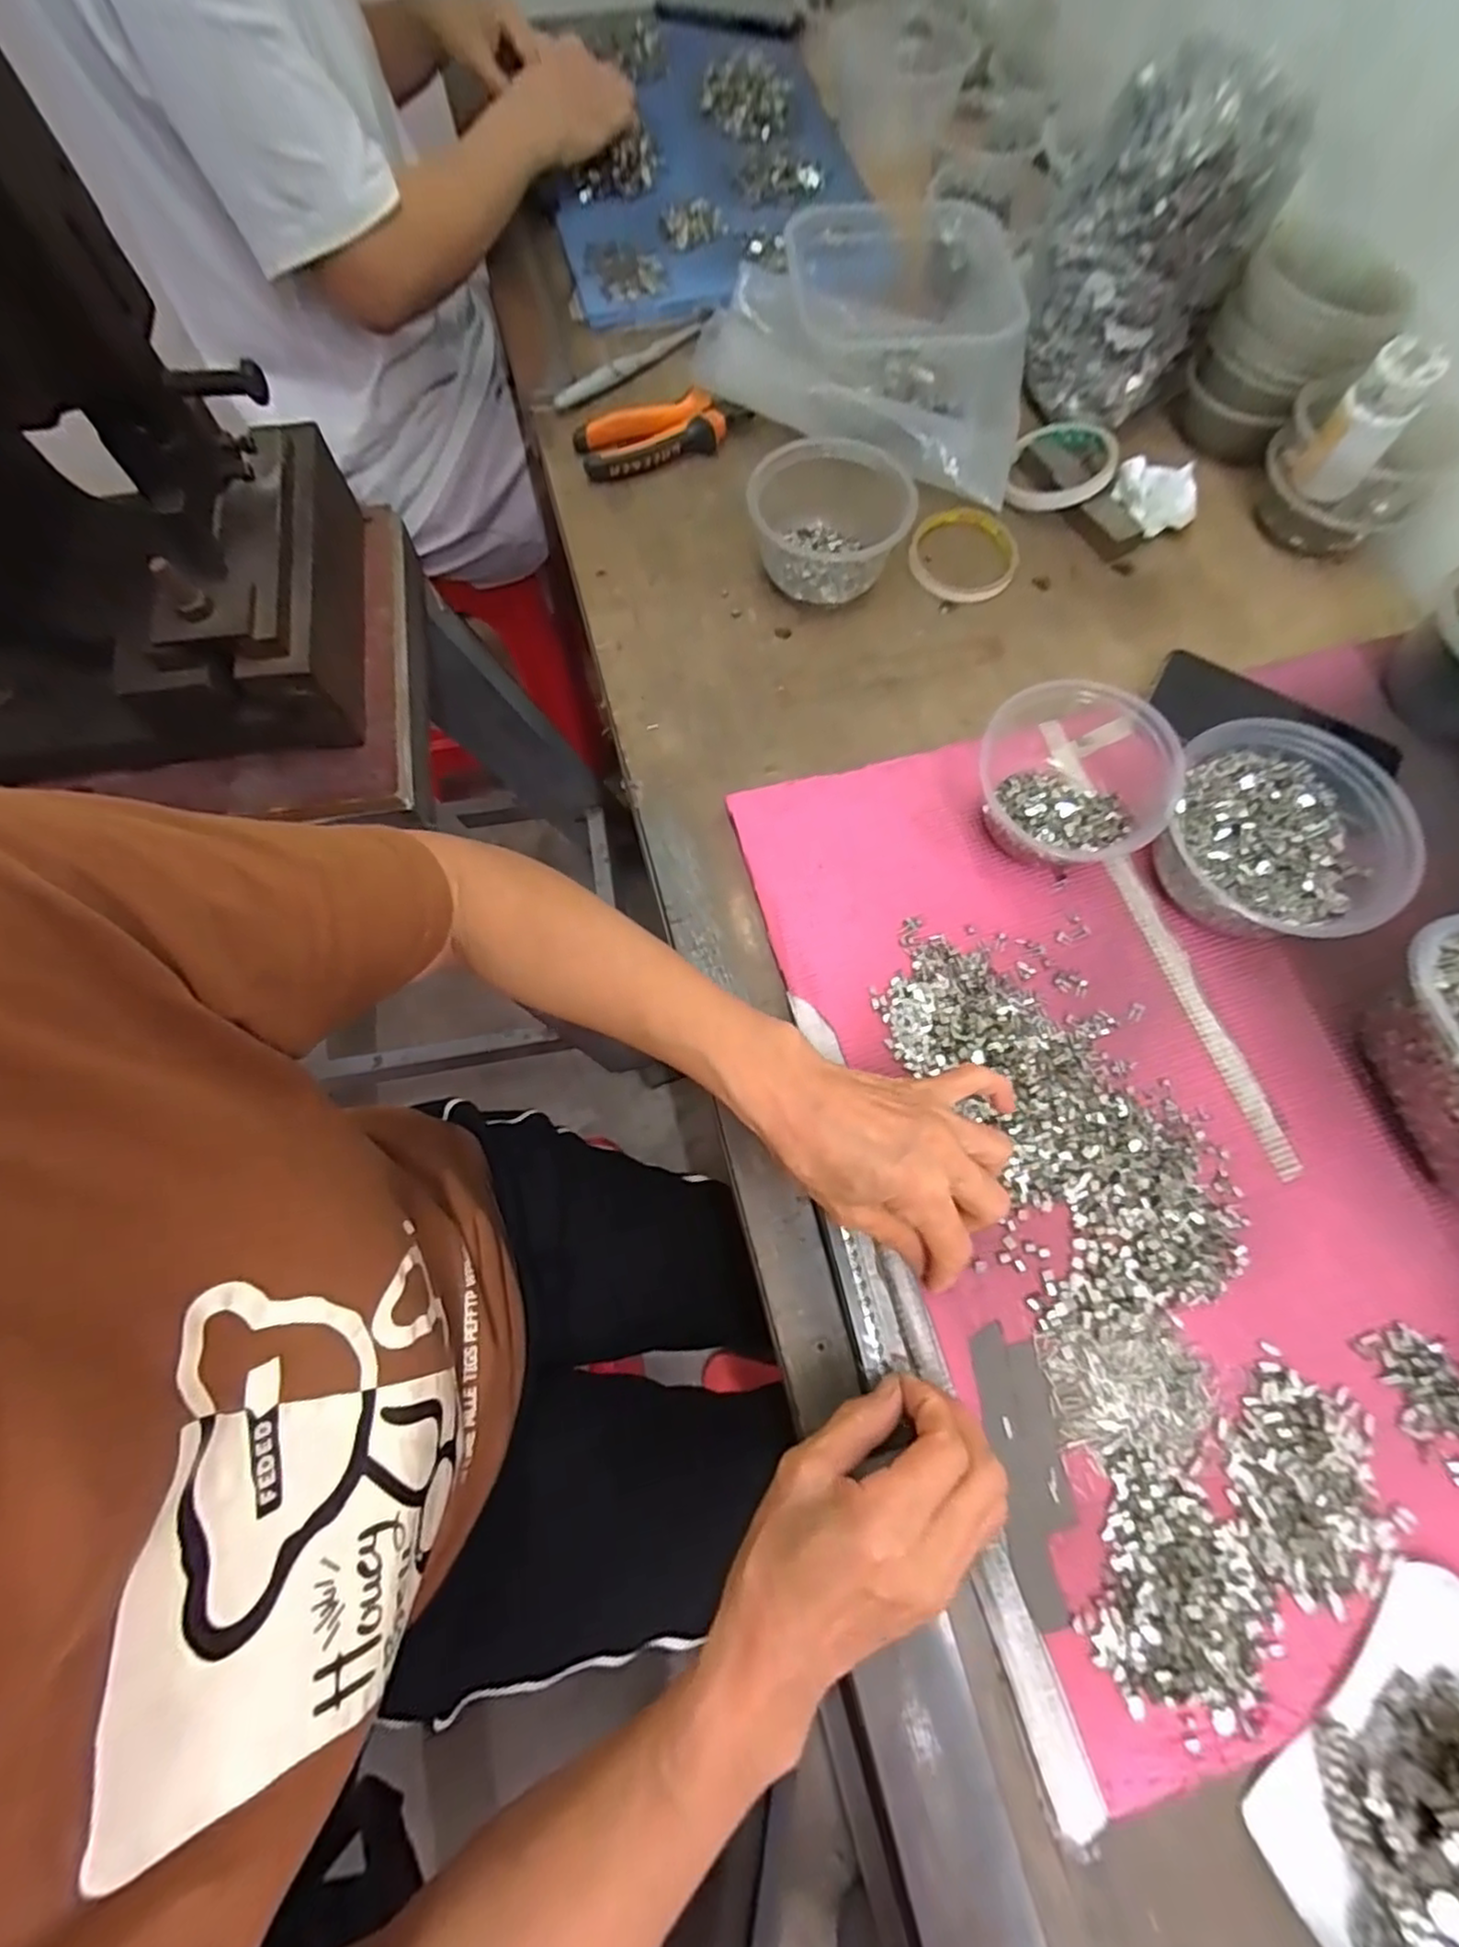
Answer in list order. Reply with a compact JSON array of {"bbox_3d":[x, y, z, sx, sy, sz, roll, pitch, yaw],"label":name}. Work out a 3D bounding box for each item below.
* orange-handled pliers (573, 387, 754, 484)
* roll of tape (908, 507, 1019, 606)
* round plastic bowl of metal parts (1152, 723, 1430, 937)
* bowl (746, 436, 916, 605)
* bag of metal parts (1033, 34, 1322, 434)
[{"bbox_3d":[-0.055,-0.444,0.570,0.138,0.025,0.056,-18,72,-7],"label":"orange-handled pliers"},{"bbox_3d":[0.182,-0.326,0.541,0.081,0.012,0.091,17,71,5],"label":"roll of tape"},{"bbox_3d":[0.321,-0.077,0.415,0.123,0.061,0.118,0,71,-1],"label":"round plastic bowl of metal parts"},{"bbox_3d":[0.073,-0.331,0.513,0.115,0.063,0.096,10,71,2],"label":"bowl"},{"bbox_3d":[0.314,-0.543,0.526,0.143,0.153,0.143,25,72,7],"label":"bag of metal parts"}]

